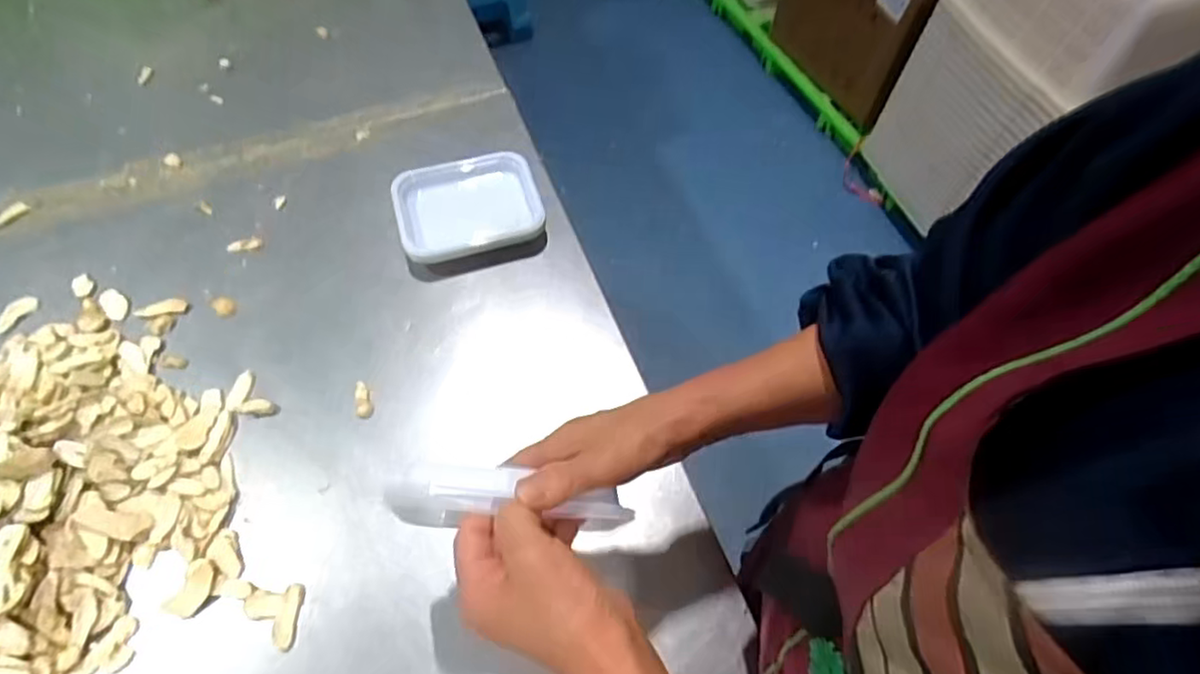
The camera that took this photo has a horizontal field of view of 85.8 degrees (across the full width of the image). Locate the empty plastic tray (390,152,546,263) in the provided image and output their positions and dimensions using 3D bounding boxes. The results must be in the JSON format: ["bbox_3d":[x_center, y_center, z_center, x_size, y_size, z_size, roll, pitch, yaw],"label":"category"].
[{"bbox_3d":[-0.139,-0.136,0.692,0.150,0.037,0.110,-14,62,-9],"label":"empty plastic tray"}]

